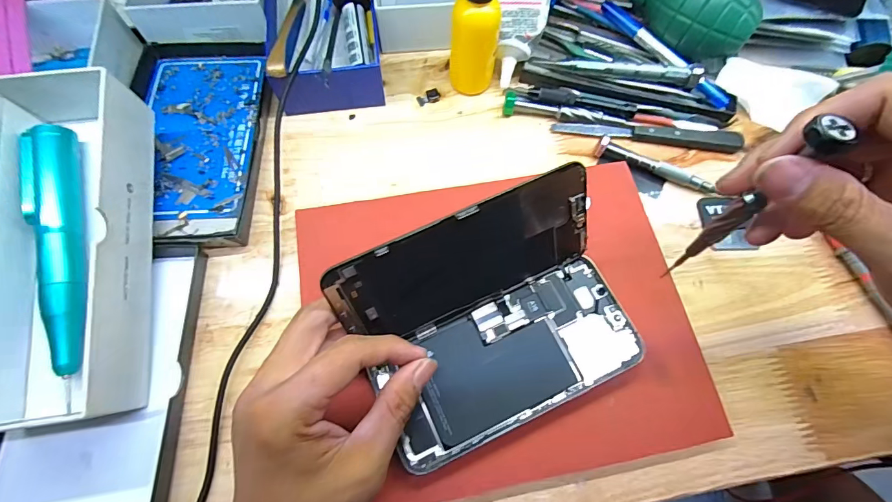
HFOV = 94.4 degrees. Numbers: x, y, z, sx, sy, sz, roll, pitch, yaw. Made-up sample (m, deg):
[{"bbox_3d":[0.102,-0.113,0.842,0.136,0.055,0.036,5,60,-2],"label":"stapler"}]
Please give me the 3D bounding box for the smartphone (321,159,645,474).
[{"bbox_3d":[0.031,0.038,0.228,0.153,0.064,0.110,-24,73,-10],"label":"smartphone"}]

